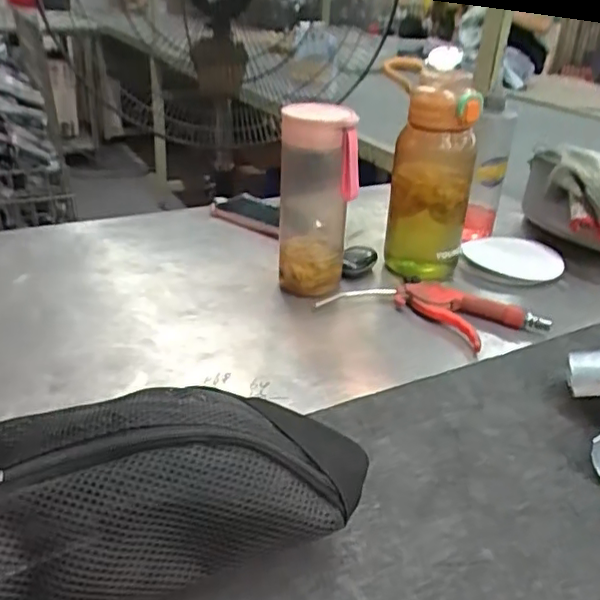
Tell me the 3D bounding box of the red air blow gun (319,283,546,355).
[{"bbox_3d":[0.133,0.009,0.620,0.220,0.019,0.085,13,31,19],"label":"red air blow gun"}]

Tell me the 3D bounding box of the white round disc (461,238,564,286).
[{"bbox_3d":[0.260,-0.054,0.760,0.115,0.016,0.115,5,29,6],"label":"white round disc"}]

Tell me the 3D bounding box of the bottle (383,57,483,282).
[{"bbox_3d":[0.136,-0.138,0.681,0.105,0.216,0.076,10,30,15],"label":"bottle"}]

